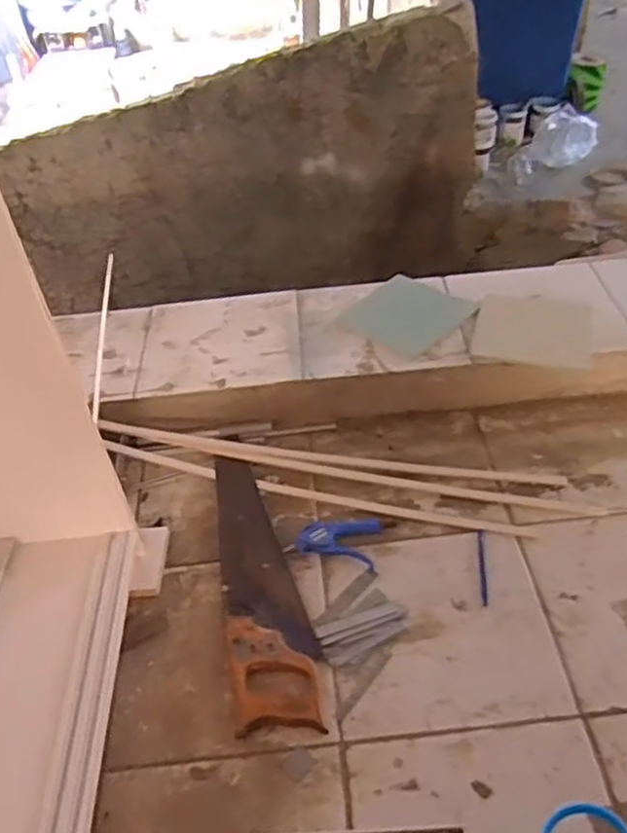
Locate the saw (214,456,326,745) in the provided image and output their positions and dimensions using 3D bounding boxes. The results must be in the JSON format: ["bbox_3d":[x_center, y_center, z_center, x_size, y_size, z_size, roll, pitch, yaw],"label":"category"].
[{"bbox_3d":[-0.078,0.228,1.074,0.116,0.026,0.484,-10,43,-5],"label":"saw"}]

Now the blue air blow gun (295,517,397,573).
[{"bbox_3d":[0.048,0.181,1.117,0.126,0.018,0.098,13,46,19],"label":"blue air blow gun"}]

